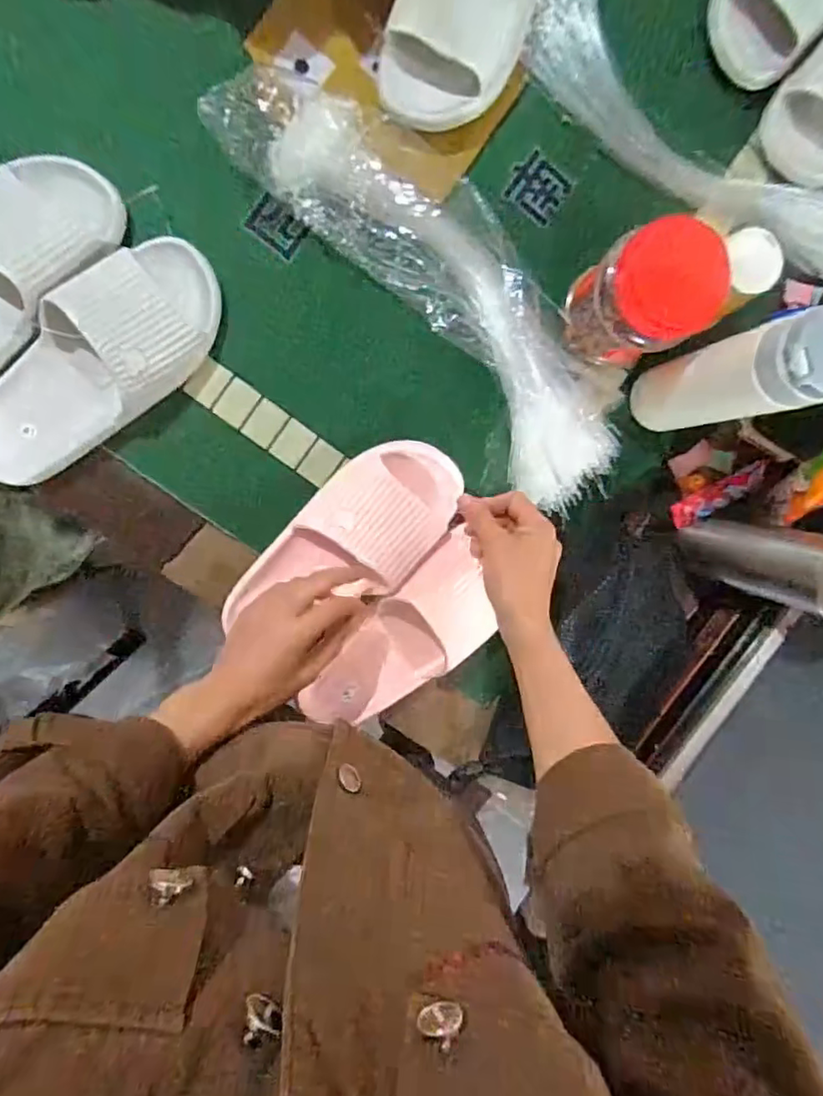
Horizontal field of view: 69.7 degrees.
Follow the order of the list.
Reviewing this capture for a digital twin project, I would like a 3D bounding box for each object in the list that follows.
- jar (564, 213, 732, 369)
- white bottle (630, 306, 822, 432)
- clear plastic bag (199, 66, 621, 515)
[{"bbox_3d":[0.190,-0.209,0.504,0.078,0.147,0.089,-18,97,-5],"label":"jar"},{"bbox_3d":[0.253,-0.133,0.478,0.071,0.227,0.064,-12,96,-6],"label":"white bottle"},{"bbox_3d":[0.026,-0.233,0.525,0.143,0.057,0.462,-44,98,-2],"label":"clear plastic bag"}]

